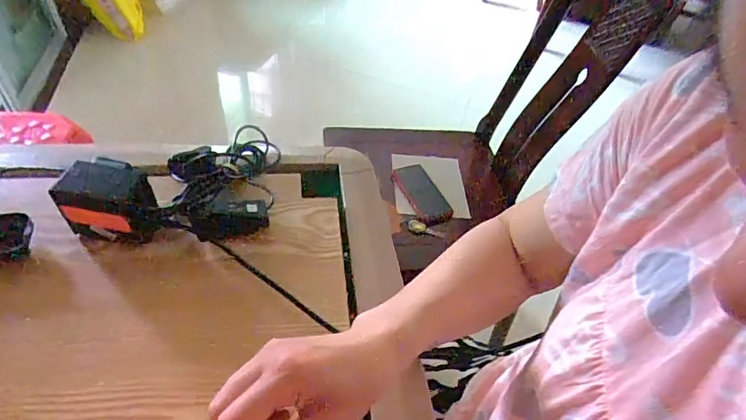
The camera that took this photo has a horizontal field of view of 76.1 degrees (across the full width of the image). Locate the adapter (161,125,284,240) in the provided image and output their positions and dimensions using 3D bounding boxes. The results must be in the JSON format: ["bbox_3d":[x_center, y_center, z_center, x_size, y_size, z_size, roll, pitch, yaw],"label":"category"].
[{"bbox_3d":[-0.172,-0.044,0.560,0.112,0.050,0.191,1,47,-6],"label":"adapter"}]

